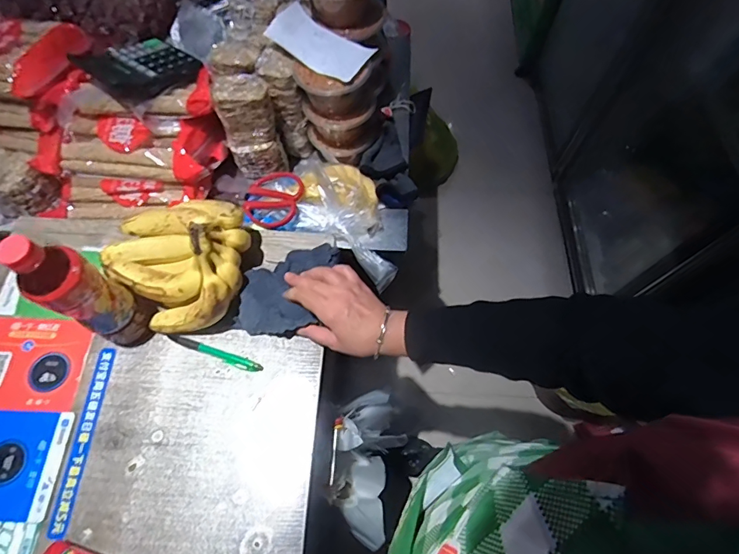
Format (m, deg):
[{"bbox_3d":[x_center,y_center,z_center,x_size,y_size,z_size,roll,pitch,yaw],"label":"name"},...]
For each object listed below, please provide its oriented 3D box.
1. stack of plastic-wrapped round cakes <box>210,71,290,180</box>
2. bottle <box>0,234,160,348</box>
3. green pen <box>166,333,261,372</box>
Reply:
[{"bbox_3d":[-0.184,-0.236,0.665,0.077,0.140,0.084,-27,69,-12],"label":"stack of plastic-wrapped round cakes"},{"bbox_3d":[-0.318,0.019,0.492,0.058,0.221,0.062,30,69,12],"label":"bottle"},{"bbox_3d":[-0.204,0.100,0.574,0.131,0.014,0.015,17,67,7],"label":"green pen"}]

